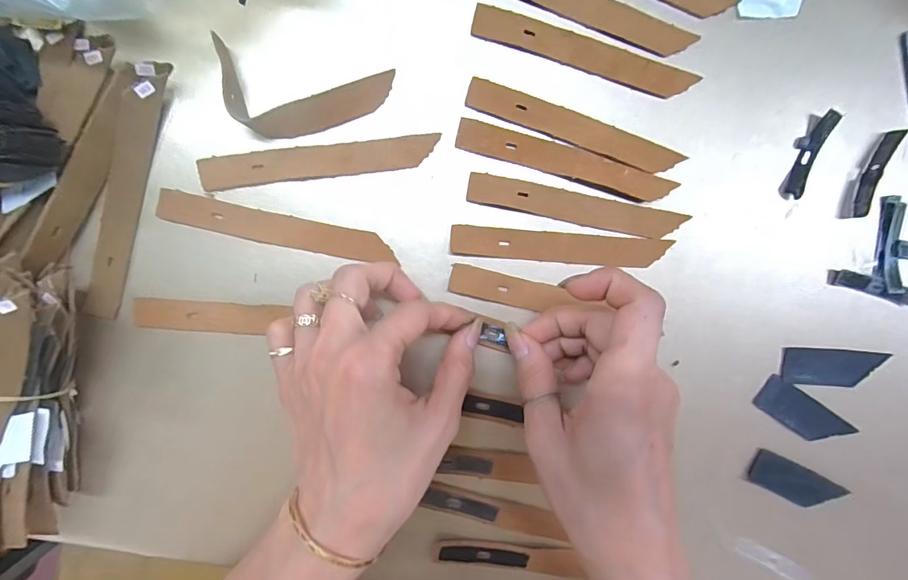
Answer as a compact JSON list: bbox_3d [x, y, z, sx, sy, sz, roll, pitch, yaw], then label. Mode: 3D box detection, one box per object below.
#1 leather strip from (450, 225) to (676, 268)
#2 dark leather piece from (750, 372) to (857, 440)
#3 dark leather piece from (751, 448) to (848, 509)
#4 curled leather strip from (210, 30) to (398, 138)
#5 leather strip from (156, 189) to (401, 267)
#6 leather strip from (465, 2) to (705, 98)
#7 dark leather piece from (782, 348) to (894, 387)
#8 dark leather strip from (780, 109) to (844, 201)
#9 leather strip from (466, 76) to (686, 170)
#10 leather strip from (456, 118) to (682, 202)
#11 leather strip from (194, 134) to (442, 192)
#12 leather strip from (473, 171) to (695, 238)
[{"bbox_3d":[0.061,-0.024,0.242,0.124,0.004,0.017,4,97,-4],"label":"leather strip"},{"bbox_3d":[0.215,0.077,0.262,0.062,0.004,0.023,33,94,-7],"label":"dark leather piece"},{"bbox_3d":[0.214,0.121,0.267,0.063,0.004,0.022,28,94,-7],"label":"dark leather piece"},{"bbox_3d":[-0.075,-0.099,0.219,0.082,0.016,0.040,3,97,-4],"label":"curled leather strip"},{"bbox_3d":[-0.095,-0.033,0.231,0.123,0.004,0.017,12,96,-5],"label":"leather strip"},{"bbox_3d":[0.072,-0.128,0.231,0.125,0.004,0.016,15,96,-6],"label":"leather strip"},{"bbox_3d":[0.232,0.048,0.261,0.064,0.004,0.022,4,97,-4],"label":"dark leather piece"},{"bbox_3d":[0.204,-0.078,0.246,0.016,0.007,0.050,22,95,-6],"label":"dark leather strip"},{"bbox_3d":[0.068,-0.089,0.235,0.124,0.004,0.016,17,95,-6],"label":"leather strip"},{"bbox_3d":[0.063,-0.071,0.237,0.124,0.004,0.017,15,96,-6],"label":"leather strip"},{"bbox_3d":[-0.072,-0.069,0.230,0.123,0.004,0.017,-8,97,-3],"label":"leather strip"},{"bbox_3d":[0.070,-0.046,0.240,0.124,0.004,0.016,11,96,-5],"label":"leather strip"}]

